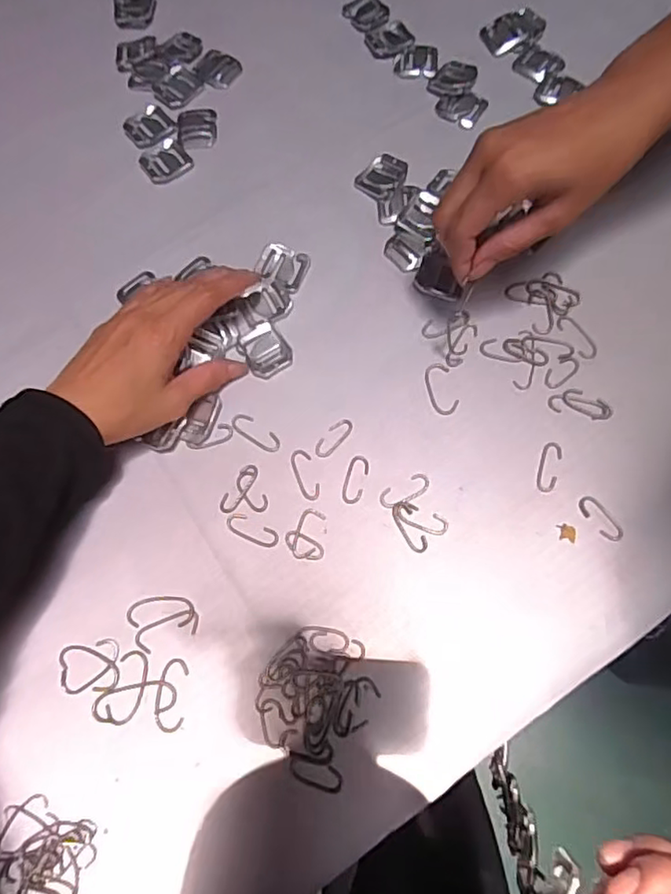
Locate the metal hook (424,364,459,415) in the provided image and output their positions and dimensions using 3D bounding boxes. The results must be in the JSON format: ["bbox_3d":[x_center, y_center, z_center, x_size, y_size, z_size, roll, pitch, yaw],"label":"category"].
[{"bbox_3d":[0.070,-0.039,0.399,0.018,0.004,0.037,-13,74,-2],"label":"metal hook"}]

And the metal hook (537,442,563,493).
[{"bbox_3d":[0.136,0.013,0.382,0.013,0.004,0.033,18,75,7],"label":"metal hook"}]

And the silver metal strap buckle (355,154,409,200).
[{"bbox_3d":[0.036,-0.200,0.446,0.030,0.004,0.037,40,79,12],"label":"silver metal strap buckle"}]

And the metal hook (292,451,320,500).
[{"bbox_3d":[-0.019,0.018,0.387,0.013,0.004,0.035,-17,74,-3],"label":"metal hook"}]

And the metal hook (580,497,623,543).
[{"bbox_3d":[0.164,0.044,0.372,0.013,0.004,0.032,-36,76,-8],"label":"metal hook"}]

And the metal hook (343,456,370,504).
[{"bbox_3d":[0.013,0.021,0.385,0.013,0.004,0.032,14,75,6],"label":"metal hook"}]

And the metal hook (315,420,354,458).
[{"bbox_3d":[-0.001,-0.006,0.394,0.013,0.004,0.031,38,78,12],"label":"metal hook"}]

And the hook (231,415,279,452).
[{"bbox_3d":[-0.052,-0.009,0.396,0.036,0.004,0.013,36,78,11],"label":"hook"}]

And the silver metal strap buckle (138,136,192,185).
[{"bbox_3d":[-0.129,-0.218,0.460,0.034,0.004,0.033,-36,76,-8],"label":"silver metal strap buckle"}]

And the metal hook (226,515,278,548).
[{"bbox_3d":[-0.052,0.052,0.378,0.035,0.004,0.014,25,76,9],"label":"metal hook"}]

